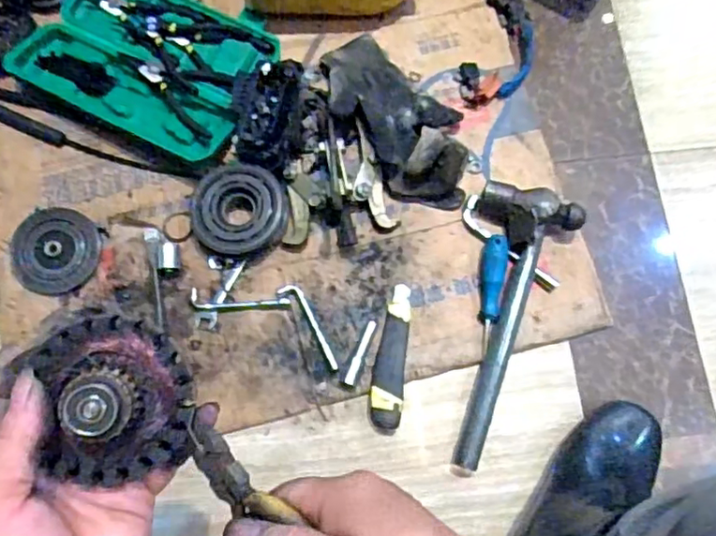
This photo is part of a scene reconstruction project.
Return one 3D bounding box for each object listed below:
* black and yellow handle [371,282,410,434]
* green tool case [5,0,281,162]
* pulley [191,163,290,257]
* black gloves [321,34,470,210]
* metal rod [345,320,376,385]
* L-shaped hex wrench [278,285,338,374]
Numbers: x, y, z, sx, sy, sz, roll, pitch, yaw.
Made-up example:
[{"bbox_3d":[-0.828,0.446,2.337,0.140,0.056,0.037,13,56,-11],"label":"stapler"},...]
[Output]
[{"bbox_3d":[0.038,0.099,0.691,0.035,0.022,0.165,6,75,1],"label":"black and yellow handle"},{"bbox_3d":[-0.266,-0.276,0.780,0.294,0.035,0.213,26,77,6],"label":"green tool case"},{"bbox_3d":[-0.140,-0.066,0.726,0.108,0.045,0.101,0,75,0],"label":"pulley"},{"bbox_3d":[0.049,-0.188,0.738,0.132,0.073,0.251,-39,79,-10],"label":"black gloves"},{"bbox_3d":[0.003,0.095,0.688,0.011,0.010,0.077,20,75,7],"label":"metal rod"},{"bbox_3d":[-0.054,0.068,0.706,0.022,0.008,0.115,-29,77,-8],"label":"L-shaped hex wrench"}]

